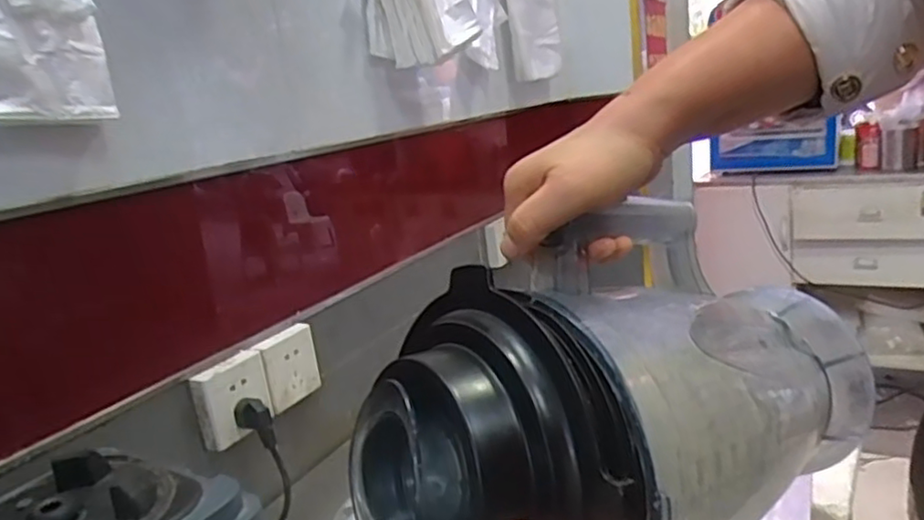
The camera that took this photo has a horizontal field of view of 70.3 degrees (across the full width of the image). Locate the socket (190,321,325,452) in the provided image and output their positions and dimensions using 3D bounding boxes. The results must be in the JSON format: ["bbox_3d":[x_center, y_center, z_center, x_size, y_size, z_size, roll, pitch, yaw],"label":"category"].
[{"bbox_3d":[-0.244,0.149,0.808,0.024,0.091,0.189,0,16,27],"label":"socket"}]

